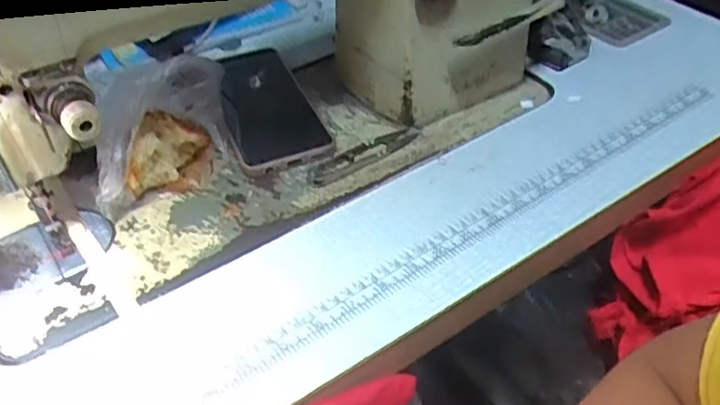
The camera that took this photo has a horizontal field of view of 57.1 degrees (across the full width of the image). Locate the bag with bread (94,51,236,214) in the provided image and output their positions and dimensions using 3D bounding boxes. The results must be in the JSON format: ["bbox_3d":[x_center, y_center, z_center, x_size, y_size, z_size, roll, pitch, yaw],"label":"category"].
[{"bbox_3d":[-0.141,-0.054,0.481,0.071,0.086,0.110,-2,44,2],"label":"bag with bread"}]

